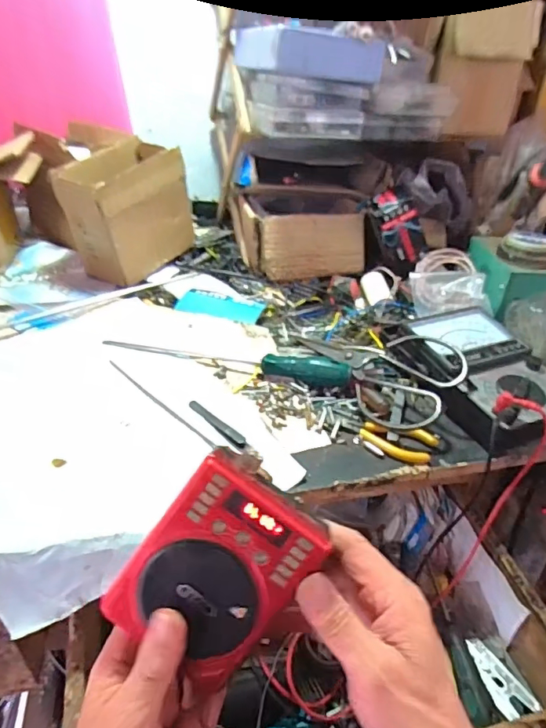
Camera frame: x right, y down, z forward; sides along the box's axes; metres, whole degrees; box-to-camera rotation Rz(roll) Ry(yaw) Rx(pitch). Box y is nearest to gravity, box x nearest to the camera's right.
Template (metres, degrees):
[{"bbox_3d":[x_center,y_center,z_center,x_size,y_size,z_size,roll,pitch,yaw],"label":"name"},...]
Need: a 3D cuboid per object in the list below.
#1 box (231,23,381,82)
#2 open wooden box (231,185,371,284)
[{"bbox_3d":[0.033,-0.386,0.621,0.132,0.045,0.193,-8,36,-16],"label":"box"},{"bbox_3d":[0.036,-0.193,0.735,0.178,0.087,0.137,0,35,-6],"label":"open wooden box"}]

